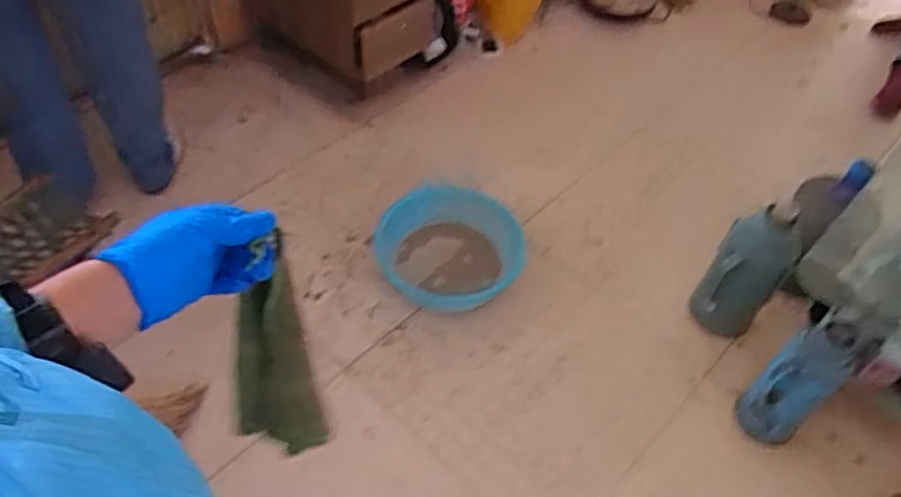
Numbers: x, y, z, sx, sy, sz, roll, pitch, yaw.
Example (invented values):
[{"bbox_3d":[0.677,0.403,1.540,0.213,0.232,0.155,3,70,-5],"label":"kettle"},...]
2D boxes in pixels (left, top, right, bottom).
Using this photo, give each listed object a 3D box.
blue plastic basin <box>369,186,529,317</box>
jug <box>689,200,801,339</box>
[{"bbox_3d":[-0.012,-0.002,1.800,0.391,0.117,0.332,25,54,14],"label":"blue plastic basin"},{"bbox_3d":[0.711,0.075,1.669,0.153,0.374,0.186,38,58,23],"label":"jug"}]

